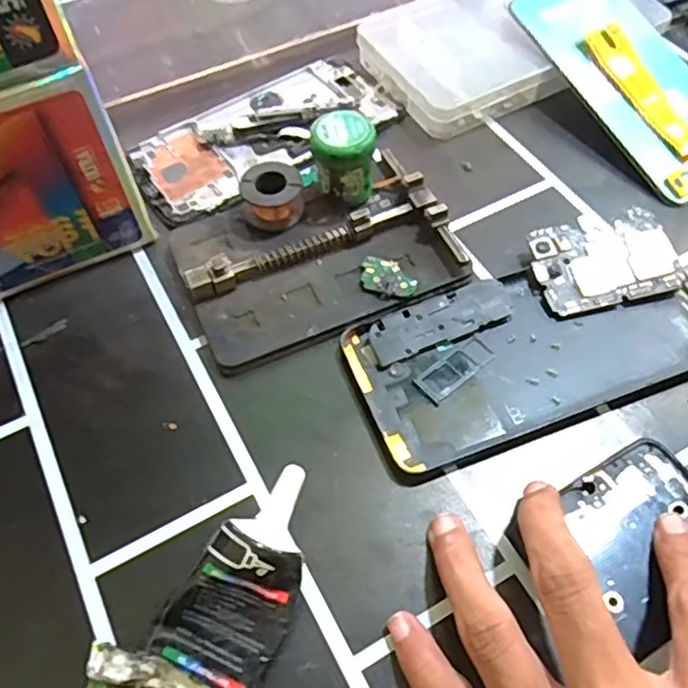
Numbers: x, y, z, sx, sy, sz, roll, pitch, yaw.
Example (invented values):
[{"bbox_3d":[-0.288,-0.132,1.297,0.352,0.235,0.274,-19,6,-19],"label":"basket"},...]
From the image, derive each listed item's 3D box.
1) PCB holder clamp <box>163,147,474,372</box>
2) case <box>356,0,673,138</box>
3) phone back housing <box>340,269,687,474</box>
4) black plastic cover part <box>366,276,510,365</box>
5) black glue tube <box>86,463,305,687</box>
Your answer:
[{"bbox_3d":[-0.014,-0.046,0.311,0.124,0.020,0.089,-21,58,-11],"label":"PCB holder clamp"},{"bbox_3d":[0.106,-0.194,0.401,0.177,0.031,0.106,-26,59,-15],"label":"case"},{"bbox_3d":[0.086,0.000,0.288,0.161,0.006,0.071,-18,58,-10],"label":"phone back housing"},{"bbox_3d":[0.044,-0.011,0.292,0.066,0.004,0.022,-20,71,-8],"label":"black plastic cover part"},{"bbox_3d":[-0.044,0.089,0.219,0.045,0.029,0.096,17,59,13],"label":"black glue tube"}]

